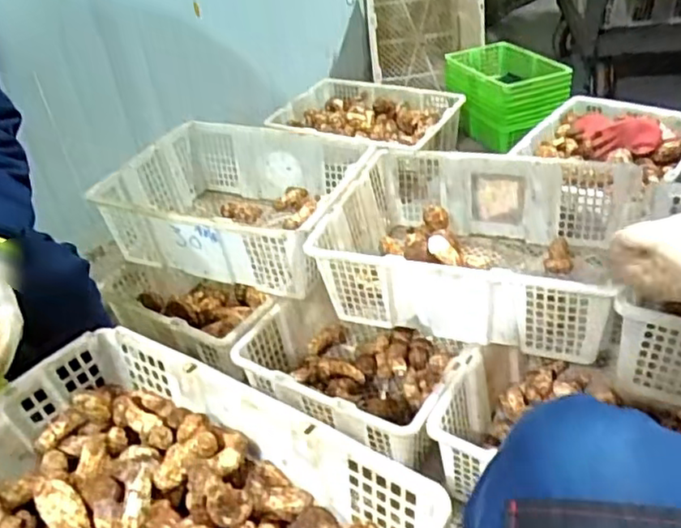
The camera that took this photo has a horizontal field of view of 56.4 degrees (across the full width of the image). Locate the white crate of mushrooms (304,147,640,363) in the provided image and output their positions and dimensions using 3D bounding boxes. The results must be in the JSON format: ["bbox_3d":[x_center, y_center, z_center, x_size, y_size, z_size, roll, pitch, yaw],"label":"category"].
[{"bbox_3d":[0.227,-0.027,1.095,0.473,0.194,0.377,10,40,22],"label":"white crate of mushrooms"}]

